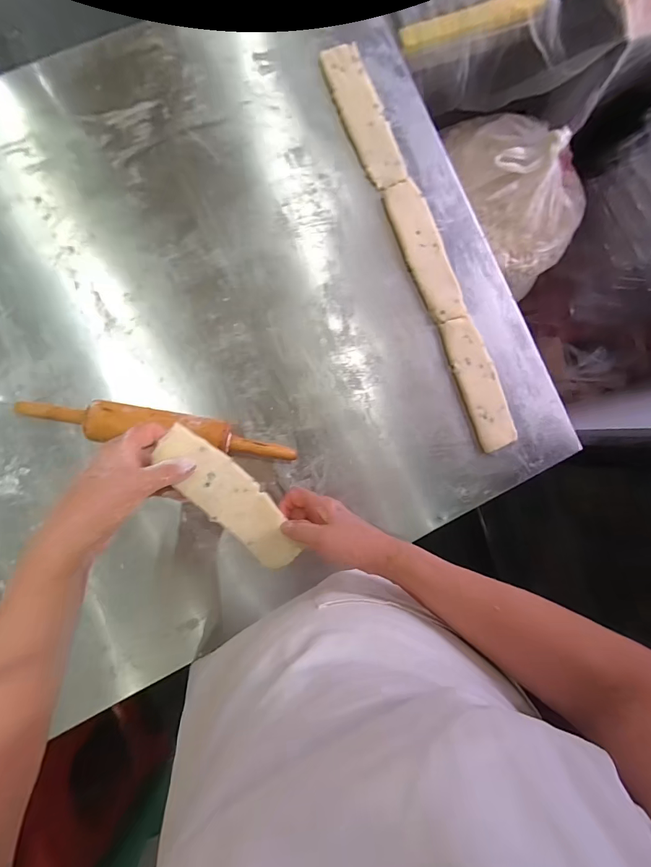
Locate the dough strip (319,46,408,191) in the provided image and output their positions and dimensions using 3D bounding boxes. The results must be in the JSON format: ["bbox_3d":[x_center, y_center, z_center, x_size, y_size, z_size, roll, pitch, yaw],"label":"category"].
[{"bbox_3d":[0.053,-0.441,0.554,0.062,0.014,0.198,-25,93,-6],"label":"dough strip"}]

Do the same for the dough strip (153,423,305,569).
[{"bbox_3d":[-0.100,0.073,0.432,0.058,0.025,0.201,-37,118,-5],"label":"dough strip"}]

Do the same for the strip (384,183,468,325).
[{"bbox_3d":[0.143,-0.256,0.562,0.061,0.012,0.200,-25,93,-6],"label":"strip"}]

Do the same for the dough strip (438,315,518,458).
[{"bbox_3d":[0.223,-0.072,0.572,0.060,0.014,0.192,-22,92,-6],"label":"dough strip"}]

